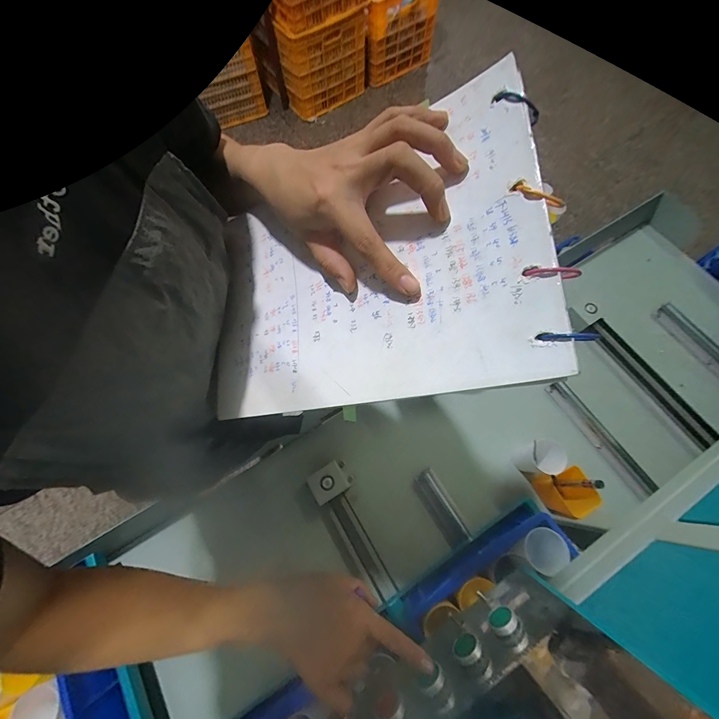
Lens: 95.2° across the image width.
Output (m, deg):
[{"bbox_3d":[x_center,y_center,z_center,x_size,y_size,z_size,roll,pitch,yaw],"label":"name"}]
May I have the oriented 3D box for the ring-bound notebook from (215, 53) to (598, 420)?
[{"bbox_3d":[-0.016,-0.061,0.255,0.279,0.008,0.195,-10,77,31],"label":"ring-bound notebook"}]

